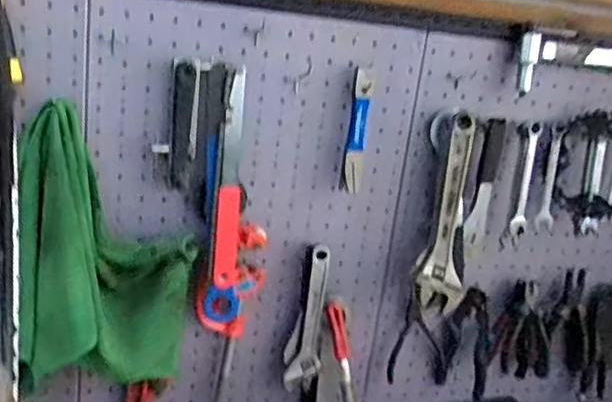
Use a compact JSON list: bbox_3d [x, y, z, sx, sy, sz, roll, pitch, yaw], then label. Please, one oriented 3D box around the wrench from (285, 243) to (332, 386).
[{"bbox_3d":[0.002,0.174,0.960,0.047,0.222,0.020,4,17,-10],"label":"wrench"}]

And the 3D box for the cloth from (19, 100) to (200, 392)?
[{"bbox_3d":[-0.248,0.075,0.821,0.204,0.332,0.092,3,17,-13],"label":"cloth"}]

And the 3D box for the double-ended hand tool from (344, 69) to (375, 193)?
[{"bbox_3d":[0.071,-0.094,0.891,0.024,0.165,0.027,10,17,9],"label":"double-ended hand tool"}]

